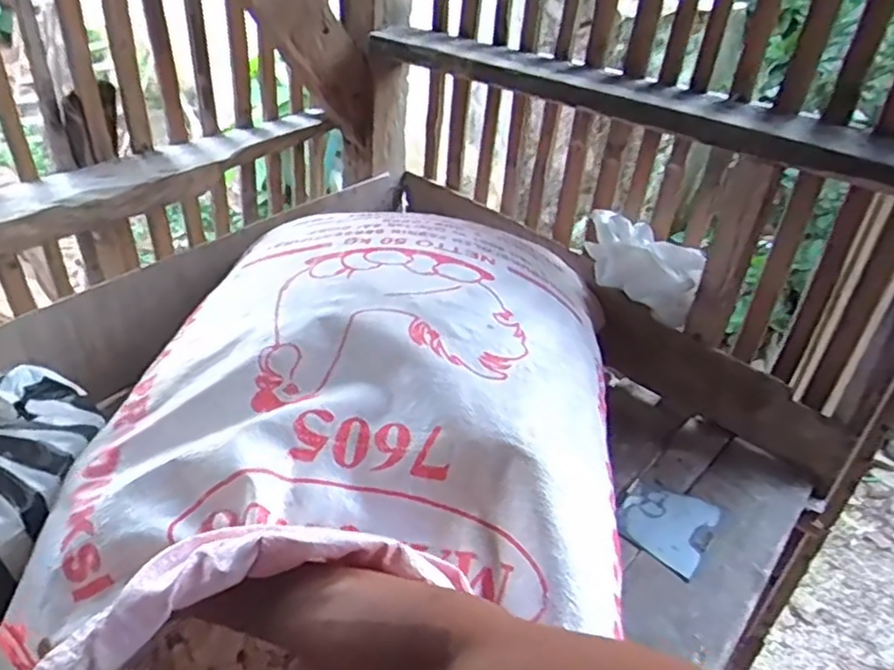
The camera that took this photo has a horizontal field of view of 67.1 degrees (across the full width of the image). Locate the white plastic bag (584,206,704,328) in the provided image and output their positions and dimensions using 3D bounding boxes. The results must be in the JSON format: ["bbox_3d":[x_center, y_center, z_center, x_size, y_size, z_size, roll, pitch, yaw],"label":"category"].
[{"bbox_3d":[0.270,-0.105,0.956,0.132,0.098,0.165,6,36,1],"label":"white plastic bag"}]

